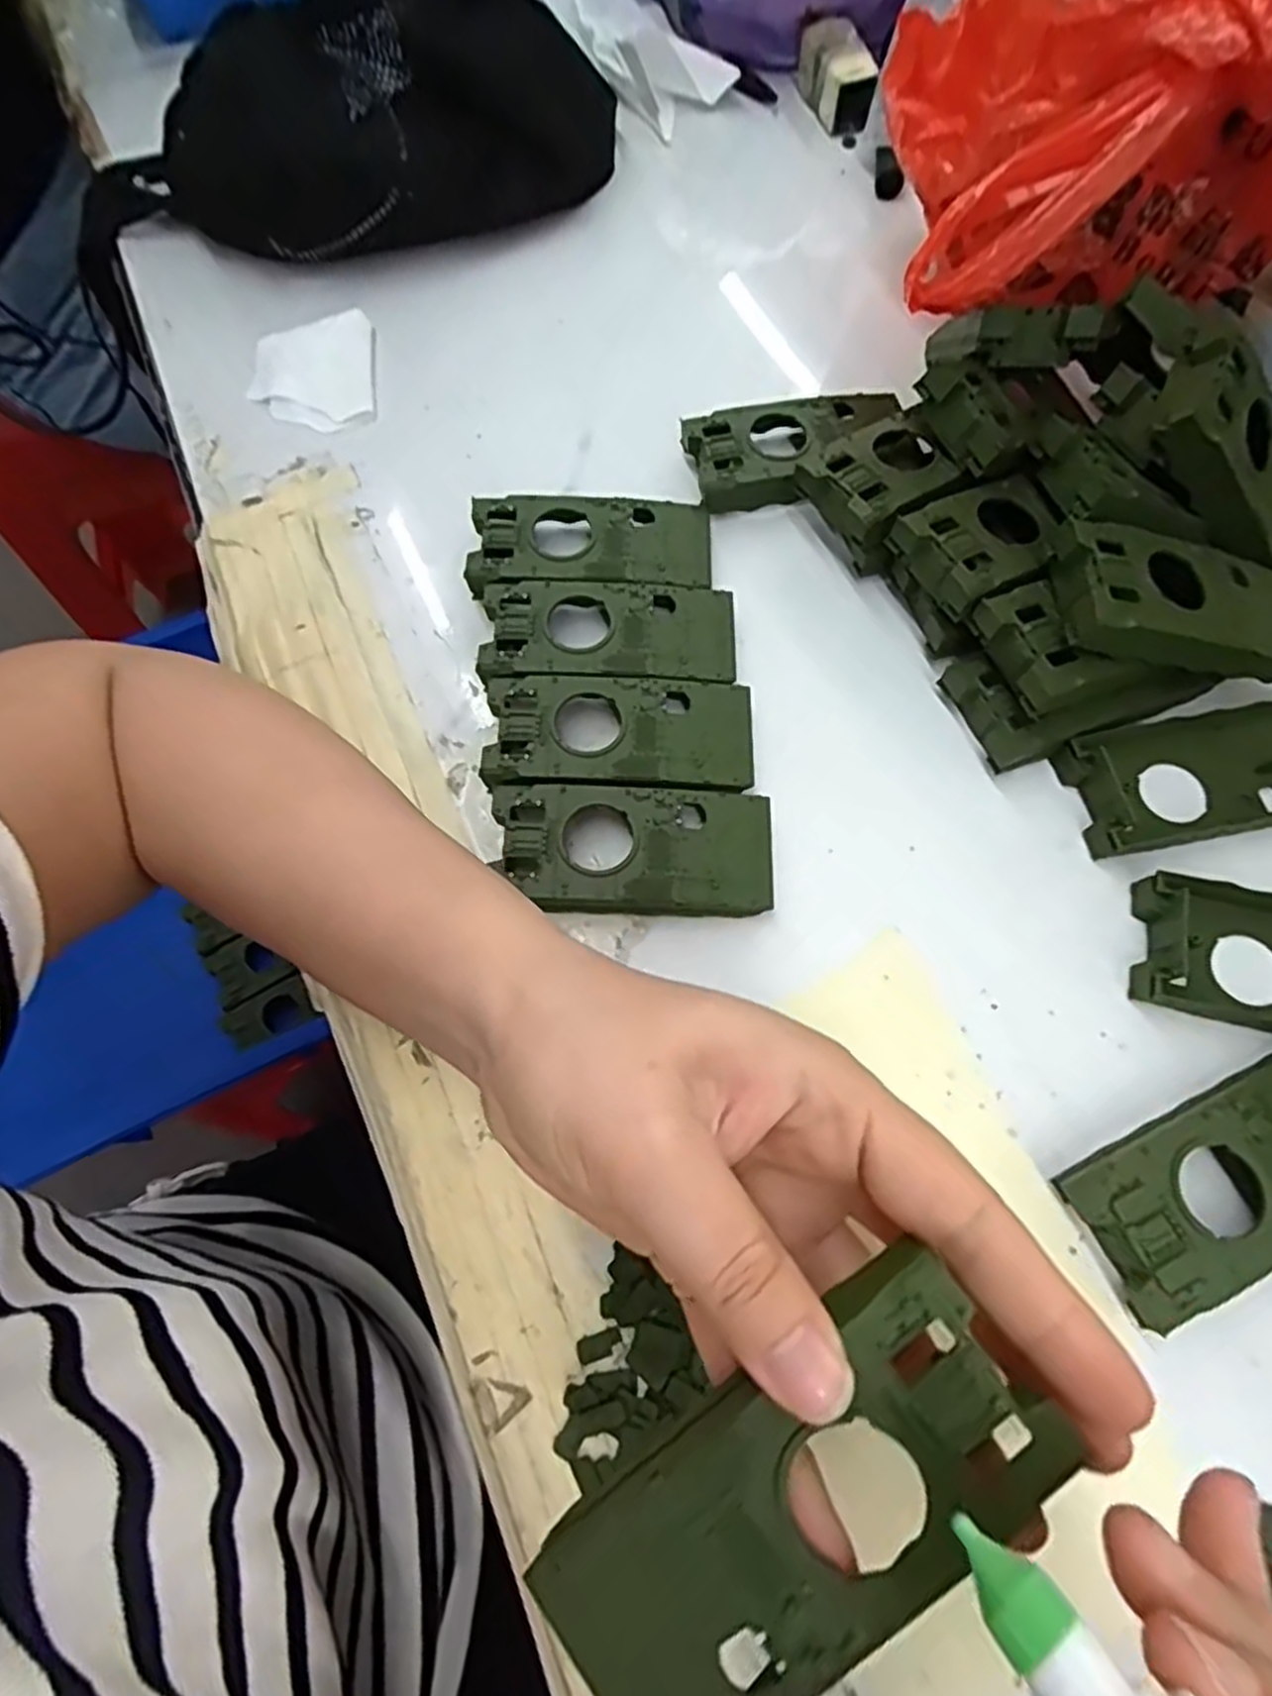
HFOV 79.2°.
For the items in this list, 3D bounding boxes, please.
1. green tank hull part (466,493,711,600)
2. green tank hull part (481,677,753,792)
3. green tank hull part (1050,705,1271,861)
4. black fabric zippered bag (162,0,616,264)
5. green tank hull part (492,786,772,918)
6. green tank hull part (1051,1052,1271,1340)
[{"bbox_3d":[-0.020,-0.133,0.337,0.103,0.014,0.047,-2,69,1],"label":"green tank hull part"},{"bbox_3d":[-0.006,-0.045,0.305,0.102,0.011,0.047,-1,69,1],"label":"green tank hull part"},{"bbox_3d":[0.220,-0.027,0.297,0.100,0.017,0.046,-10,69,-2],"label":"green tank hull part"},{"bbox_3d":[-0.131,-0.396,0.404,0.238,0.091,0.111,-22,70,-7],"label":"black fabric zippered bag"},{"bbox_3d":[0.000,0.002,0.289,0.100,0.014,0.048,0,69,1],"label":"green tank hull part"},{"bbox_3d":[0.191,0.105,0.245,0.104,0.020,0.046,-25,71,-8],"label":"green tank hull part"}]

